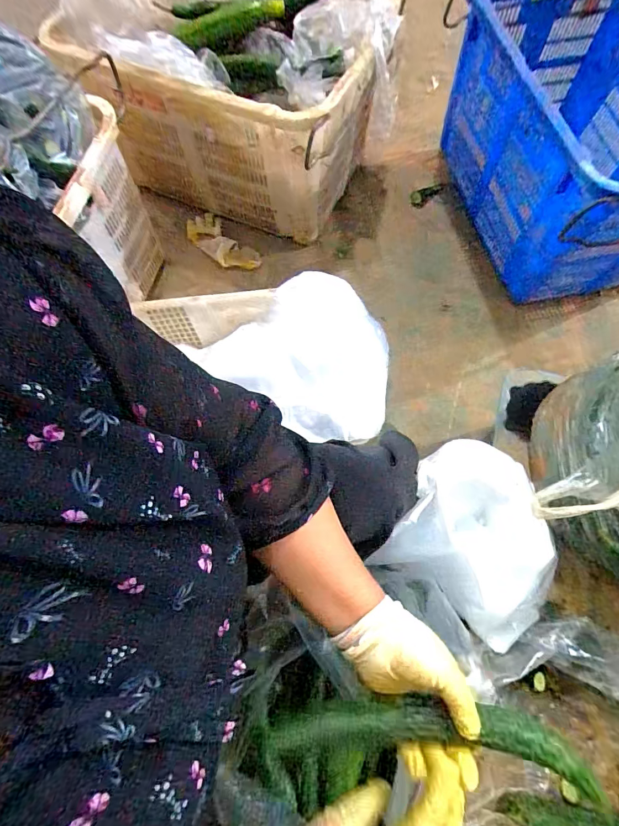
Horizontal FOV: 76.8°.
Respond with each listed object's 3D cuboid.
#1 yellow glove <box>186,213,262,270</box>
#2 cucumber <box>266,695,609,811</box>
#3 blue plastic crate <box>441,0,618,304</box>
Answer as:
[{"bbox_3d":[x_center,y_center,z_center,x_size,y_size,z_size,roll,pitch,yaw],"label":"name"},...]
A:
[{"bbox_3d":[-0.223,-0.441,1.029,0.216,0.073,0.083,36,74,13],"label":"yellow glove"},{"bbox_3d":[0.108,0.279,0.333,0.280,0.029,0.055,8,70,-2],"label":"cucumber"},{"bbox_3d":[0.634,-0.647,0.919,0.484,0.355,0.710,-11,70,-2],"label":"blue plastic crate"}]

